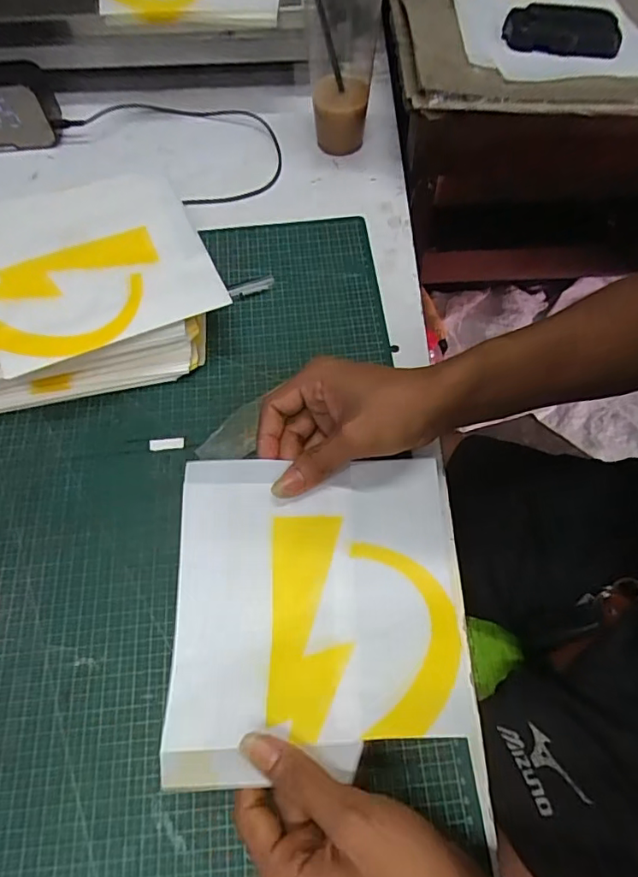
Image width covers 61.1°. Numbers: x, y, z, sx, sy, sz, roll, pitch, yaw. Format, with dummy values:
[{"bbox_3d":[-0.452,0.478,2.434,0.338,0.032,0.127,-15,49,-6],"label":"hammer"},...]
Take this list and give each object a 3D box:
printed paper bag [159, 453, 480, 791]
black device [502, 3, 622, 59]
[{"bbox_3d":[-0.002,0.099,0.331,0.173,0.027,0.179,-3,63,1],"label":"printed paper bag"},{"bbox_3d":[0.232,-0.396,0.522,0.105,0.018,0.061,6,64,6],"label":"black device"}]

